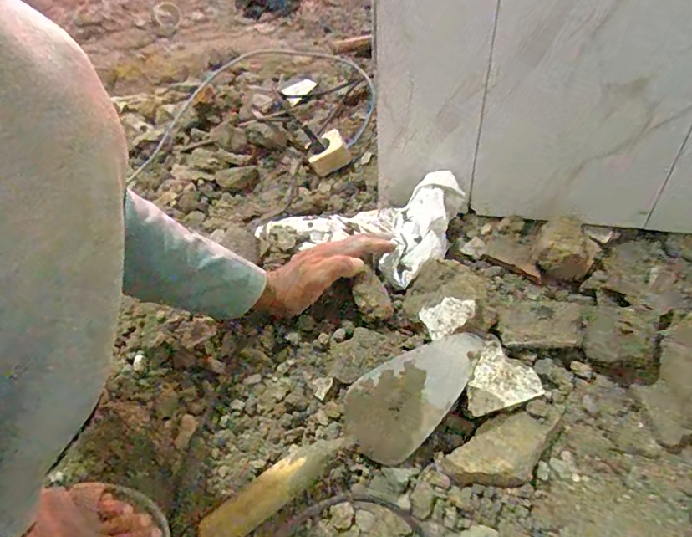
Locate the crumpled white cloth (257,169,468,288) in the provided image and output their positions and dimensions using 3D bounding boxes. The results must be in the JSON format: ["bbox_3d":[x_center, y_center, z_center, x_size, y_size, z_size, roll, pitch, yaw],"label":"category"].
[{"bbox_3d":[0.025,-0.048,0.645,0.292,0.070,0.166,-1,47,-1],"label":"crumpled white cloth"}]

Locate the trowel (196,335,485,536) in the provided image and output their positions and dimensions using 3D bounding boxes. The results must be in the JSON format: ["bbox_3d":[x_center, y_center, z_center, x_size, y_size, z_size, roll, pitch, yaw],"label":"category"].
[{"bbox_3d":[-0.002,0.162,0.453,0.312,0.049,0.085,-33,54,-7],"label":"trowel"}]

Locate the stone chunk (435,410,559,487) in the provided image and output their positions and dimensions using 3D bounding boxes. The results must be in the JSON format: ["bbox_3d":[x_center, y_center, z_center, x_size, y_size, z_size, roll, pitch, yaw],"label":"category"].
[{"bbox_3d":[0.158,0.179,0.463,0.132,0.021,0.057,-26,47,-20],"label":"stone chunk"}]

